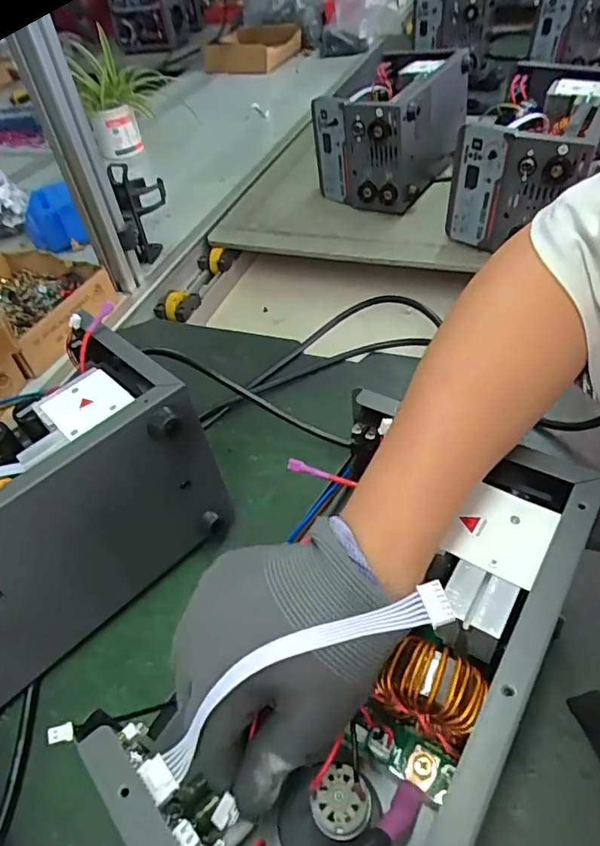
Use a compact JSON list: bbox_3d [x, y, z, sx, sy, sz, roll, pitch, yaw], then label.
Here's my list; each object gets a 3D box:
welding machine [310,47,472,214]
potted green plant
[{"bbox_3d":[0.166,-0.510,0.942,0.173,0.154,0.302,22,52,26],"label":"welding machine"},{"bbox_3d":[-0.366,-0.693,1.150,0.177,0.163,0.169,-15,46,-7],"label":"potted green plant"}]

